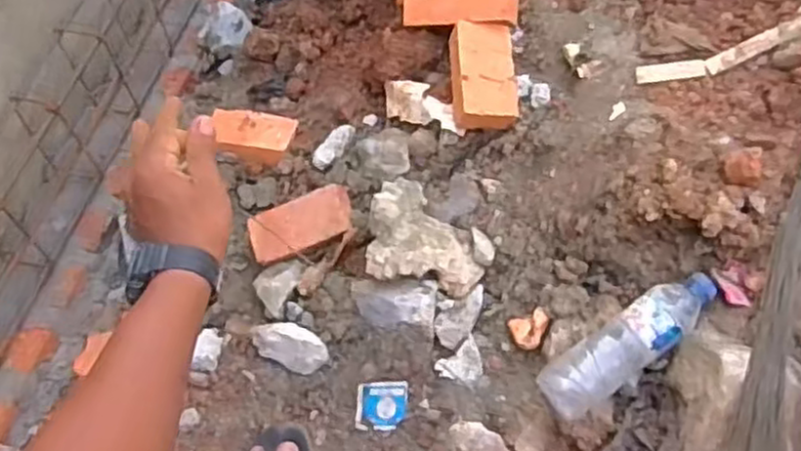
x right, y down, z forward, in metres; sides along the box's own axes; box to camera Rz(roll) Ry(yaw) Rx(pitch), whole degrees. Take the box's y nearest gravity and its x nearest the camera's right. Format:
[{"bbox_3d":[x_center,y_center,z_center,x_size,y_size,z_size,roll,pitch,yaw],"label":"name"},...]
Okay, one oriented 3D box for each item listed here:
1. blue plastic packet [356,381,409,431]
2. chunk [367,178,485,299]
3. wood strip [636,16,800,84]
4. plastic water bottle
[{"bbox_3d":[-0.024,0.224,0.917,0.070,0.012,0.059,-4,71,24],"label":"blue plastic packet"},{"bbox_3d":[0.034,0.008,0.936,0.144,0.066,0.141,2,57,5],"label":"chunk"},{"bbox_3d":[0.420,-0.222,0.948,0.231,0.020,0.040,-18,56,9],"label":"wood strip"},{"bbox_3d":[0.255,0.129,0.819,0.222,0.049,0.061,-37,61,0],"label":"plastic water bottle"}]

